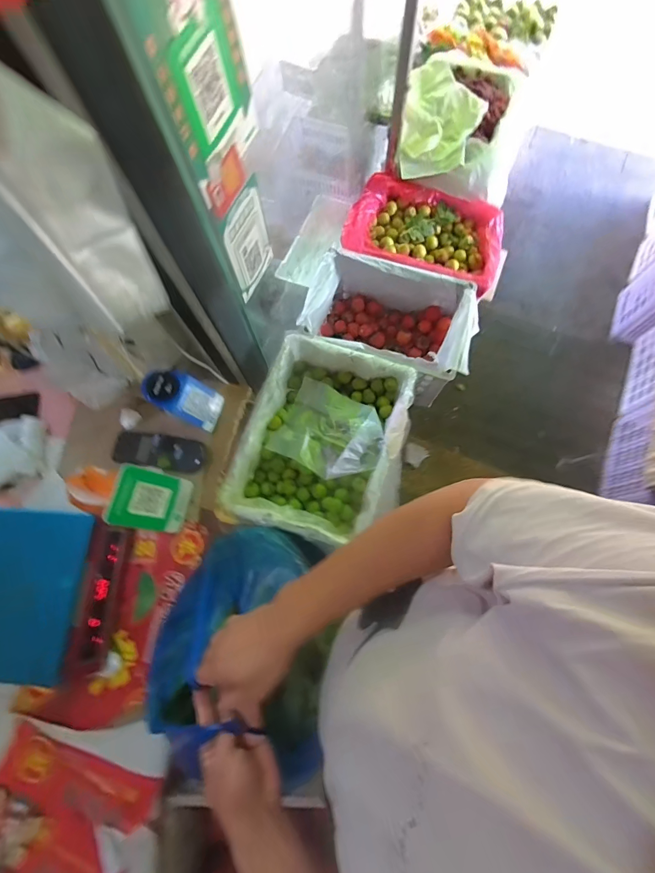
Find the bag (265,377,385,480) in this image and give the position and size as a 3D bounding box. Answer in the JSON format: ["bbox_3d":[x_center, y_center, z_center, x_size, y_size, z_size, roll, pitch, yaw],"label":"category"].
[{"bbox_3d":[0.010,-0.007,0.939,0.270,0.058,0.220,28,77,9],"label":"bag"}]

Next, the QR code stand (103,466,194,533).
[{"bbox_3d":[-0.356,0.131,0.741,0.095,0.144,0.117,9,75,4],"label":"QR code stand"}]

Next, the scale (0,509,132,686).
[{"bbox_3d":[-0.562,0.306,0.709,0.264,0.098,0.298,2,75,2],"label":"scale"}]

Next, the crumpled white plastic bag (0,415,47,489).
[{"bbox_3d":[-0.753,0.039,0.829,0.193,0.047,0.171,-19,75,-3],"label":"crumpled white plastic bag"}]

